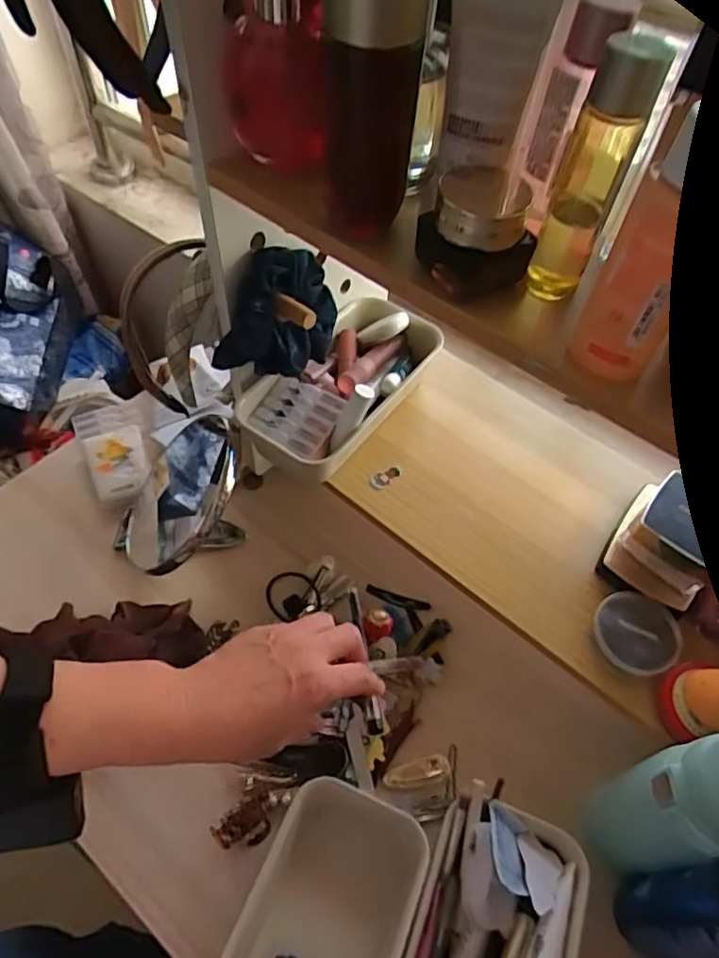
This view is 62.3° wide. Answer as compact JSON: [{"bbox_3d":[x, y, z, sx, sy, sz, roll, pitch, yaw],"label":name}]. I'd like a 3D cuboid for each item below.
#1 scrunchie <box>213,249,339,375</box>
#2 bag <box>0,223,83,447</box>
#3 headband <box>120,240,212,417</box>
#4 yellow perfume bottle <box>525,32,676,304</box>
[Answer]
[{"bbox_3d":[-0.056,-0.127,0.456,0.042,0.091,0.112,31,59,16],"label":"scrunchie"},{"bbox_3d":[-0.464,-0.200,0.788,0.117,0.129,0.297,0,56,-4],"label":"bag"},{"bbox_3d":[-0.160,-0.122,0.502,0.082,0.135,0.089,-12,57,-13],"label":"headband"},{"bbox_3d":[0.104,-0.136,0.271,0.027,0.109,0.028,16,56,6],"label":"yellow perfume bottle"}]

